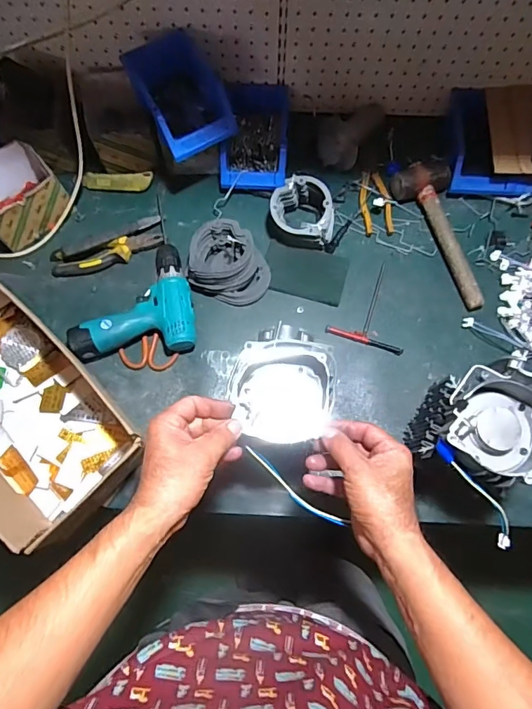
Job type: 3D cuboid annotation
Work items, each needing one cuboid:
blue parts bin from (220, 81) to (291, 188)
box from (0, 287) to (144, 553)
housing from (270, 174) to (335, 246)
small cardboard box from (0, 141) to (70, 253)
[{"bbox_3d":[-0.020,-0.395,0.815,0.120,0.073,0.191,4,73,1],"label":"blue parts bin"},{"bbox_3d":[-0.376,0.053,0.662,0.195,0.140,0.427,-44,78,-12],"label":"box"},{"bbox_3d":[0.064,-0.238,0.779,0.107,0.076,0.097,25,74,7],"label":"housing"},{"bbox_3d":[-0.426,-0.270,0.783,0.145,0.083,0.115,-42,78,-12],"label":"small cardboard box"}]

